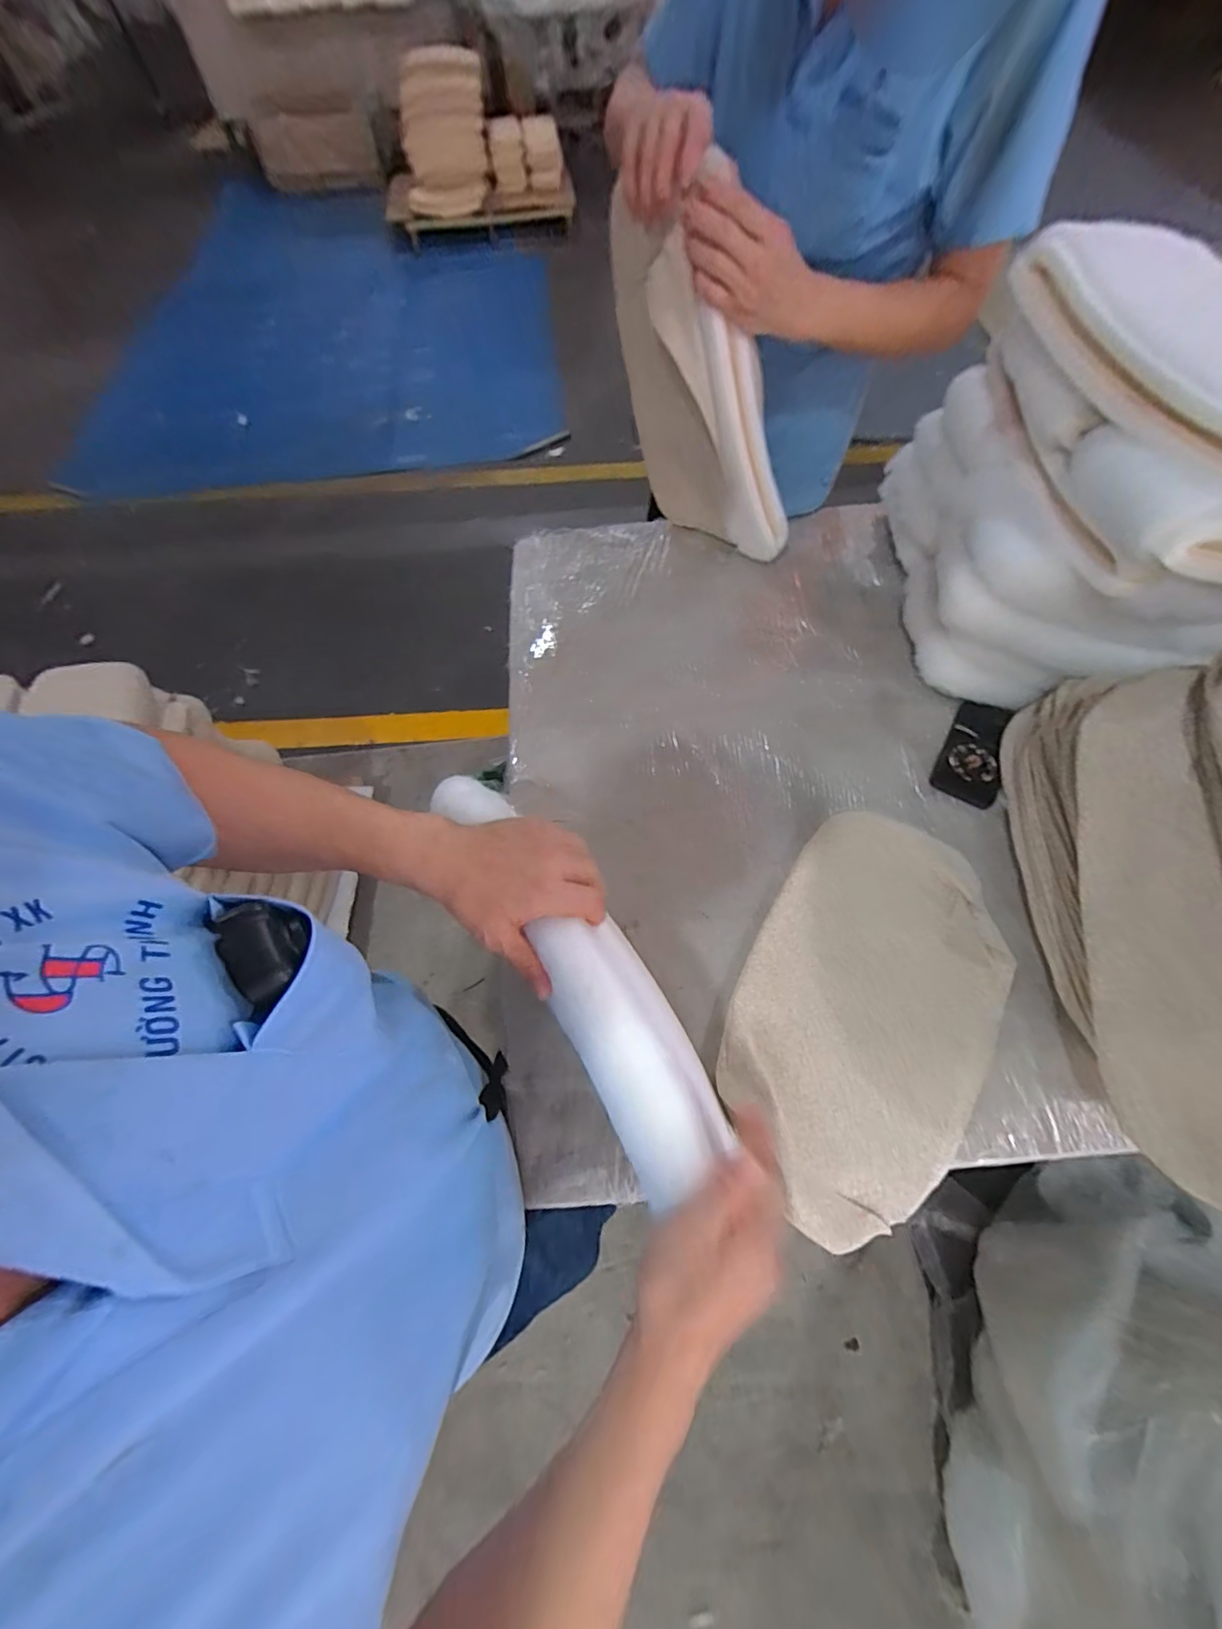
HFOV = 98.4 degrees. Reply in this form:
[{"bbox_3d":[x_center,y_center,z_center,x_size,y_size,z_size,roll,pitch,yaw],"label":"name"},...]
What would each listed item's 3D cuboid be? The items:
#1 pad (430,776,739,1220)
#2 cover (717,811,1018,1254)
[{"bbox_3d":[-0.033,0.109,0.422,0.077,0.050,0.352,-31,71,-13],"label":"pad"},{"bbox_3d":[0.286,0.200,0.578,0.254,0.031,0.440,27,68,14],"label":"cover"}]

